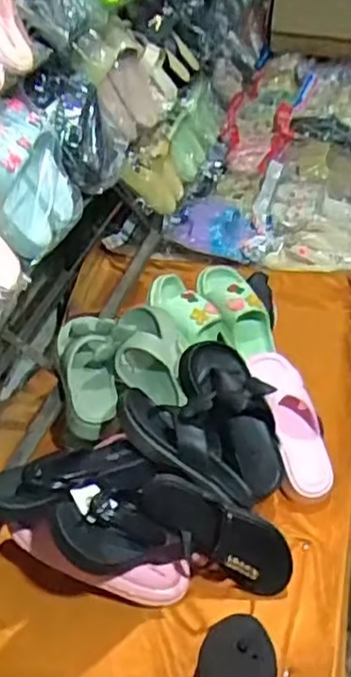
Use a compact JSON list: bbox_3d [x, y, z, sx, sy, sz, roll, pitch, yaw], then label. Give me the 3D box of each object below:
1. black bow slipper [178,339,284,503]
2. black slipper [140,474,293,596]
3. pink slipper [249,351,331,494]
[{"bbox_3d":[0.096,0.115,0.988,0.100,0.242,0.074,-26,1,-24],"label":"black bow slipper"},{"bbox_3d":[0.055,0.263,0.900,0.226,0.089,0.065,36,41,-9],"label":"black slipper"},{"bbox_3d":[0.184,0.125,1.040,0.082,0.045,0.226,-16,78,-12],"label":"pink slipper"}]

